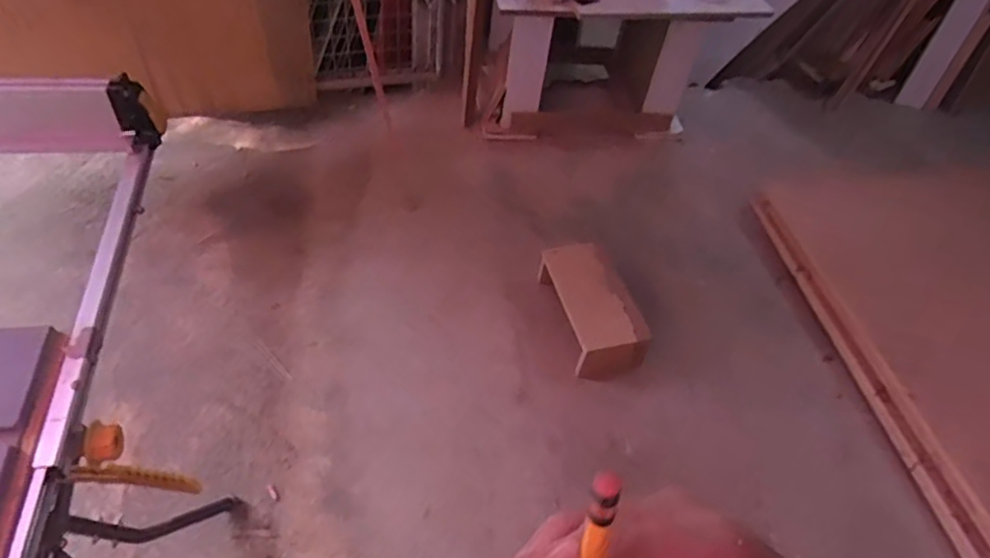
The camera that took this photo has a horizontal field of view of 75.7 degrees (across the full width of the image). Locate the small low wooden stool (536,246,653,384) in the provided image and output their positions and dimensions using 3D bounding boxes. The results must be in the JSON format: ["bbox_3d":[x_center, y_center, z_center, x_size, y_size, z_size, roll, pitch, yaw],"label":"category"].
[{"bbox_3d":[0.257,0.058,1.678,0.187,0.149,0.379,-7,51,-14],"label":"small low wooden stool"}]

